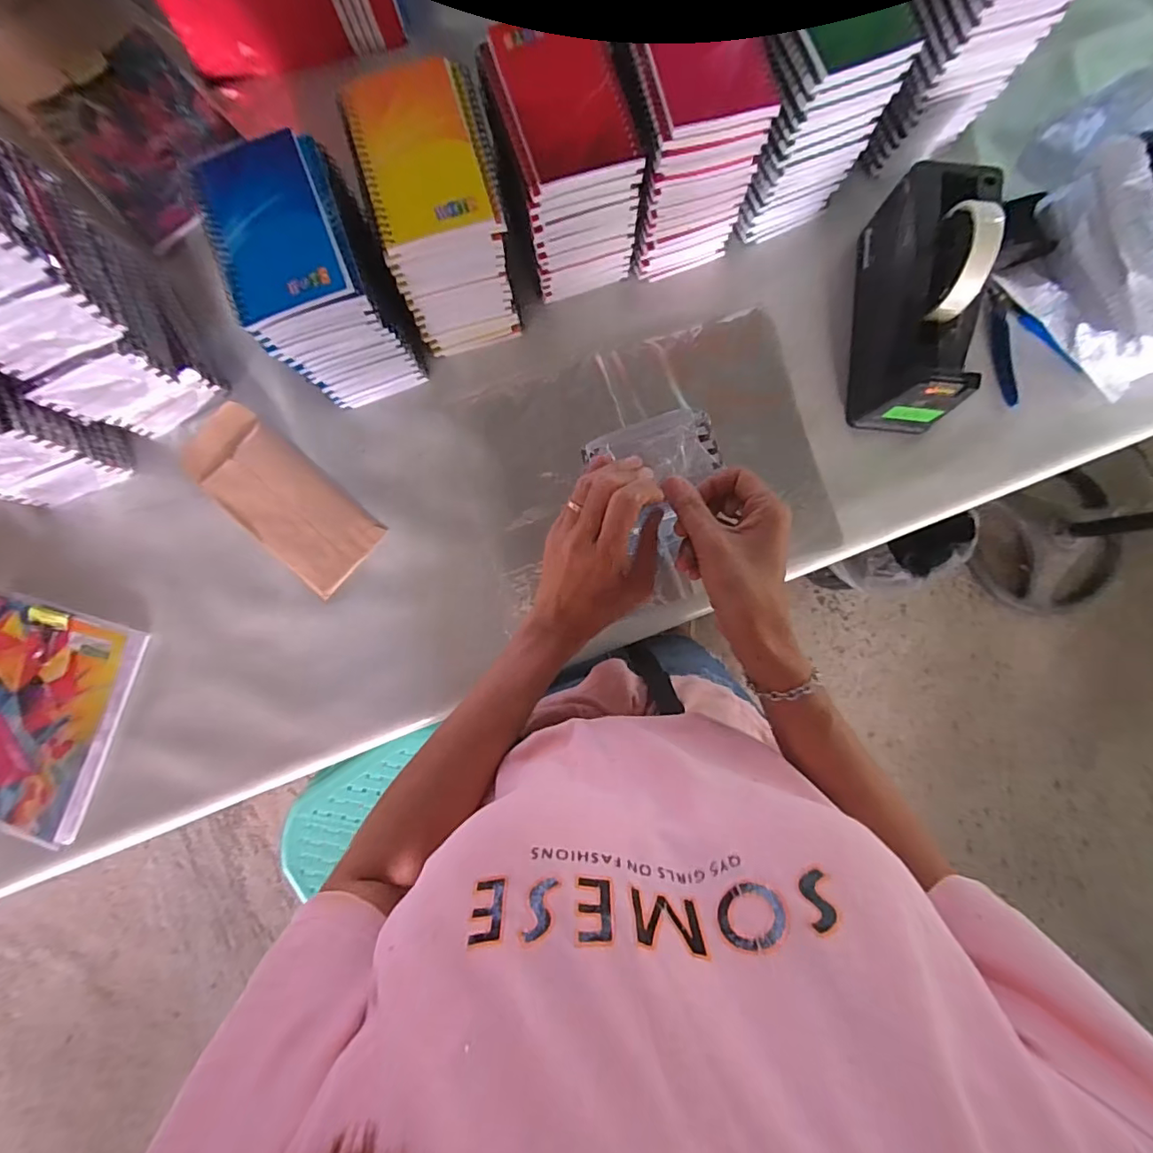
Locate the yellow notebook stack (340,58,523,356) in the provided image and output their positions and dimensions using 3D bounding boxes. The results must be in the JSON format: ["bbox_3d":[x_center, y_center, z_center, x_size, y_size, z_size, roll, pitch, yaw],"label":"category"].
[{"bbox_3d":[-0.112,-0.300,0.441,0.095,0.144,0.137,-13,88,0],"label":"yellow notebook stack"}]

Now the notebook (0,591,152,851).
[{"bbox_3d":[-0.506,0.130,0.480,0.146,0.026,0.204,18,88,1],"label":"notebook"}]

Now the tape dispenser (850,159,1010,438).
[{"bbox_3d":[0.309,-0.246,0.456,0.074,0.115,0.202,3,88,0],"label":"tape dispenser"}]

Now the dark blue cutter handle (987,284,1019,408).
[{"bbox_3d":[0.424,-0.229,0.509,0.014,0.007,0.122,-8,88,0],"label":"dark blue cutter handle"}]

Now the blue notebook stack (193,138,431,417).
[{"bbox_3d":[-0.213,-0.246,0.439,0.100,0.145,0.136,-21,88,-1],"label":"blue notebook stack"}]

